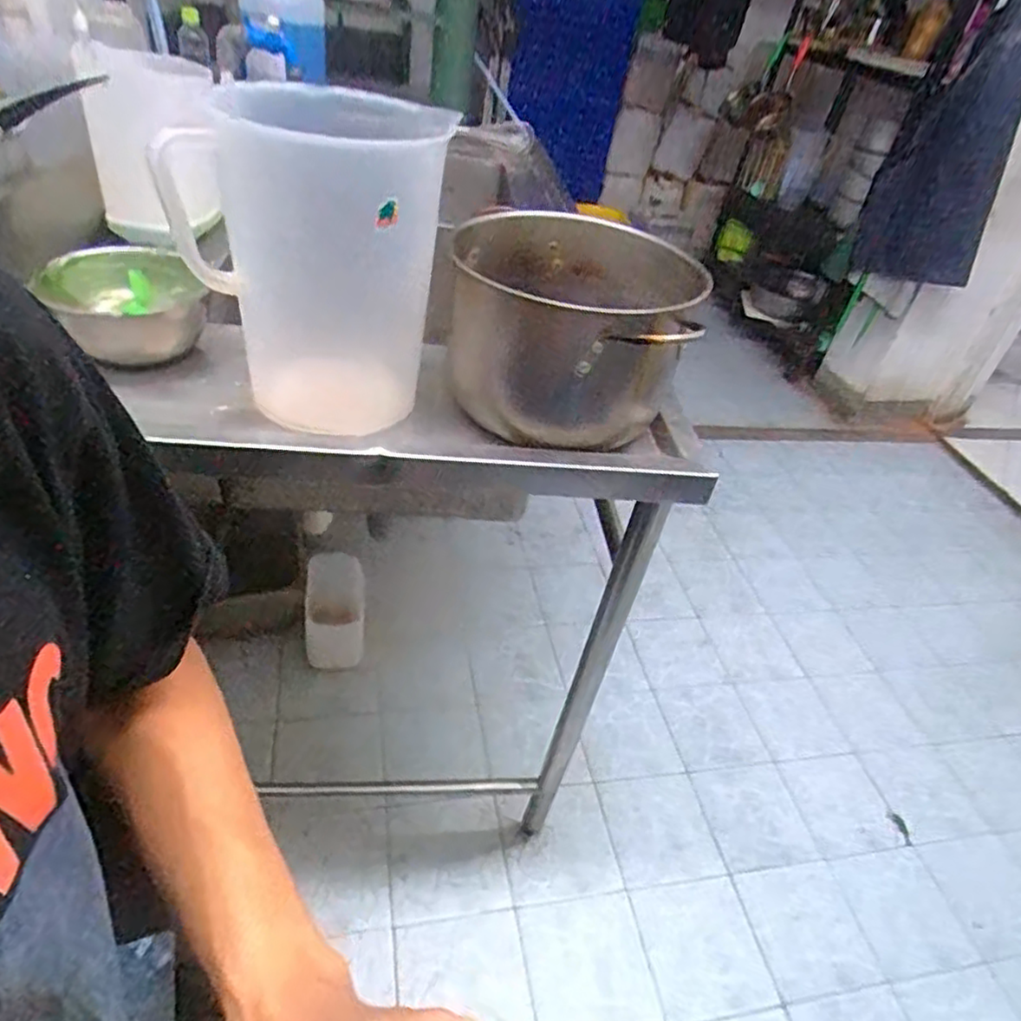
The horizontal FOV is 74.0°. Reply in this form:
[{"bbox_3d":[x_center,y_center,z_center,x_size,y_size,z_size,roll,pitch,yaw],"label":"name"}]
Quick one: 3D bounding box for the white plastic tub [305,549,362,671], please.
[{"bbox_3d":[-0.369,0.208,1.423,0.113,0.065,0.238,-2,76,-11],"label":"white plastic tub"}]

